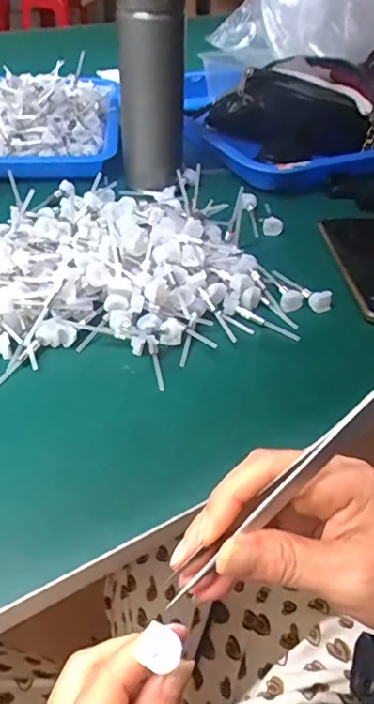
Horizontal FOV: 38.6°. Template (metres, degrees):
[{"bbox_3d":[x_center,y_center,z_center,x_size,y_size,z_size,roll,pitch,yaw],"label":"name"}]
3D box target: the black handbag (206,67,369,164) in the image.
[{"bbox_3d":[0.115,-0.284,0.637,0.189,0.092,0.052,28,47,25],"label":"black handbag"}]

